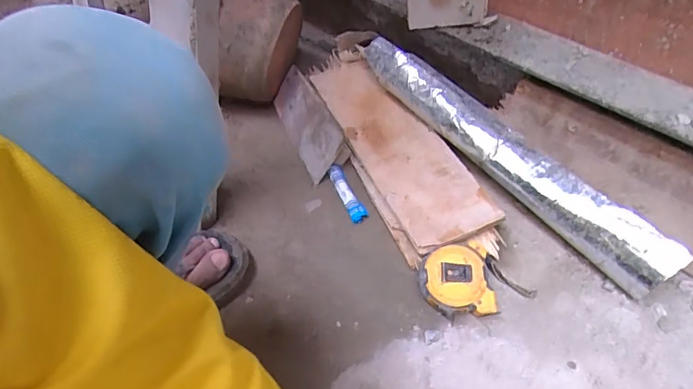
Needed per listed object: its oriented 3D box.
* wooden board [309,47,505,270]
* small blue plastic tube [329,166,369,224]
[{"bbox_3d":[0.062,-0.074,0.677,0.131,0.043,0.424,-22,54,-11],"label":"wooden board"},{"bbox_3d":[0.001,0.000,0.644,0.023,0.018,0.092,-23,55,-13],"label":"small blue plastic tube"}]

